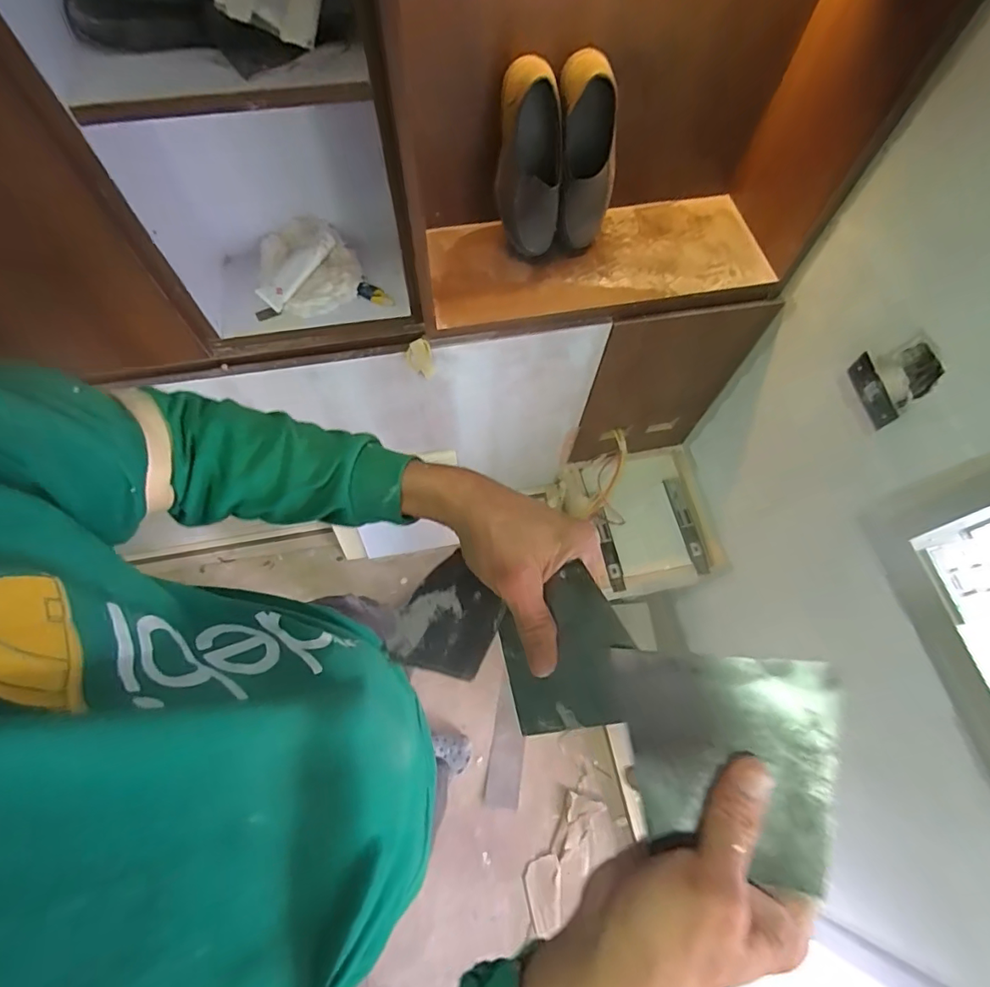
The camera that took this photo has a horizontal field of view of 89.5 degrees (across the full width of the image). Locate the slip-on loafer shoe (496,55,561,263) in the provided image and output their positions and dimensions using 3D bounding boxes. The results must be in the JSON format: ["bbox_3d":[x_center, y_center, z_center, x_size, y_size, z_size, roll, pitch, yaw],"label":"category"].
[{"bbox_3d":[0.056,-0.528,0.838,0.108,0.275,0.134,4,66,0],"label":"slip-on loafer shoe"}]

